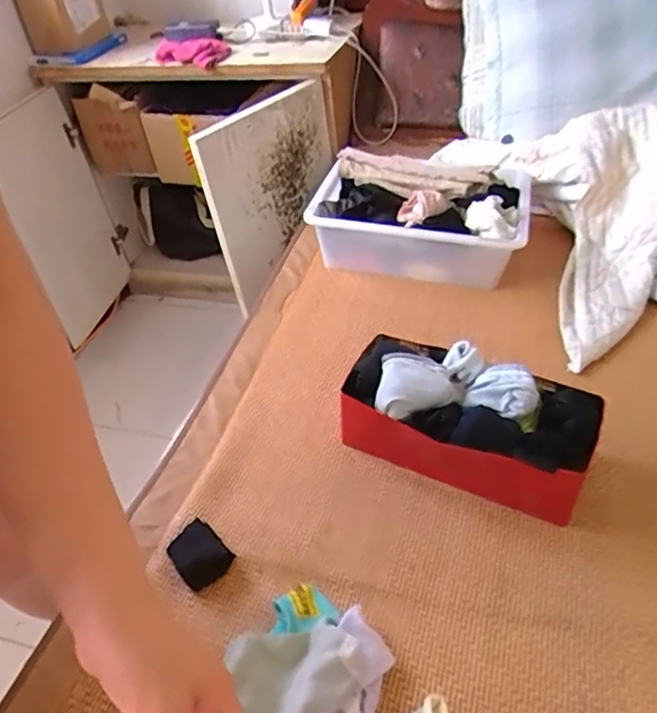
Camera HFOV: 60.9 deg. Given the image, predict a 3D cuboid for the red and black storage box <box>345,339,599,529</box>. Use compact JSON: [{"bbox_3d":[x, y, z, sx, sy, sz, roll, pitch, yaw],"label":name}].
[{"bbox_3d":[0.163,0.073,0.681,0.284,0.099,0.146,16,47,20],"label":"red and black storage box"}]

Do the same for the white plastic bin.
[{"bbox_3d":[0.157,-0.235,0.997,0.355,0.154,0.270,12,46,17],"label":"white plastic bin"}]

